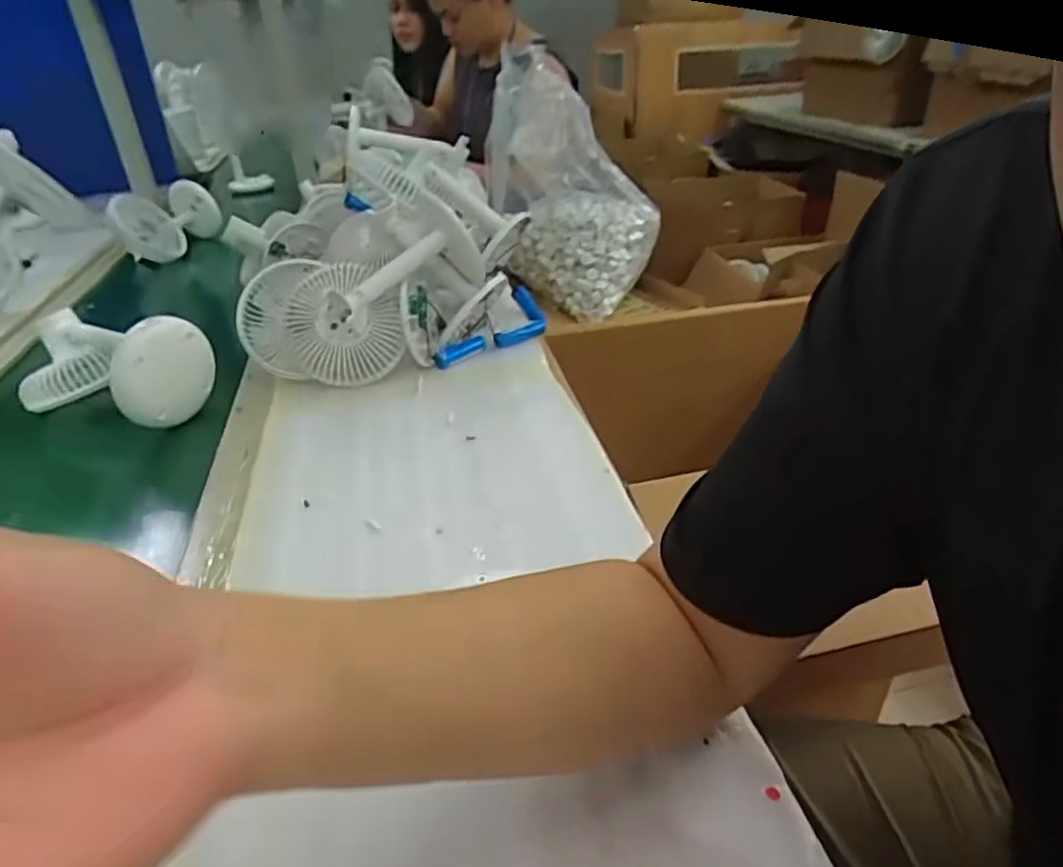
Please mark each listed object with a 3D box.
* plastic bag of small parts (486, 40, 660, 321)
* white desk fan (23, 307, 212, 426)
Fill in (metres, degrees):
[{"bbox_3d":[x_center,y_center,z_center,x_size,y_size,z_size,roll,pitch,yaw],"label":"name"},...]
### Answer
[{"bbox_3d":[0.066,-0.377,1.025,0.241,0.354,0.204,2,30,8],"label":"plastic bag of small parts"},{"bbox_3d":[-0.438,-0.076,0.698,0.184,0.098,0.092,10,32,21],"label":"white desk fan"}]

